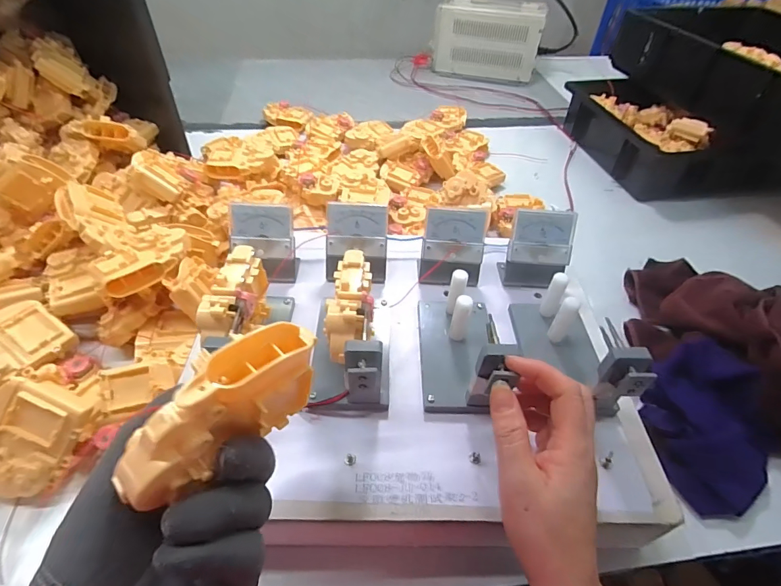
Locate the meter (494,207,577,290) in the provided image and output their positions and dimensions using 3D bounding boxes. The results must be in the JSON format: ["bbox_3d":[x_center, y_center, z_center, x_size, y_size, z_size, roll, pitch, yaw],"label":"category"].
[{"bbox_3d":[0.158,-0.044,0.443,0.063,0.073,0.047,9,47,5],"label":"meter"}]

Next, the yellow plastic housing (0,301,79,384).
[{"bbox_3d":[-0.370,0.052,0.397,0.083,0.034,0.096,26,50,20],"label":"yellow plastic housing"}]

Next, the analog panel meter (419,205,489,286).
[{"bbox_3d":[0.066,-0.044,0.441,0.065,0.078,0.044,5,47,1],"label":"analog panel meter"}]

